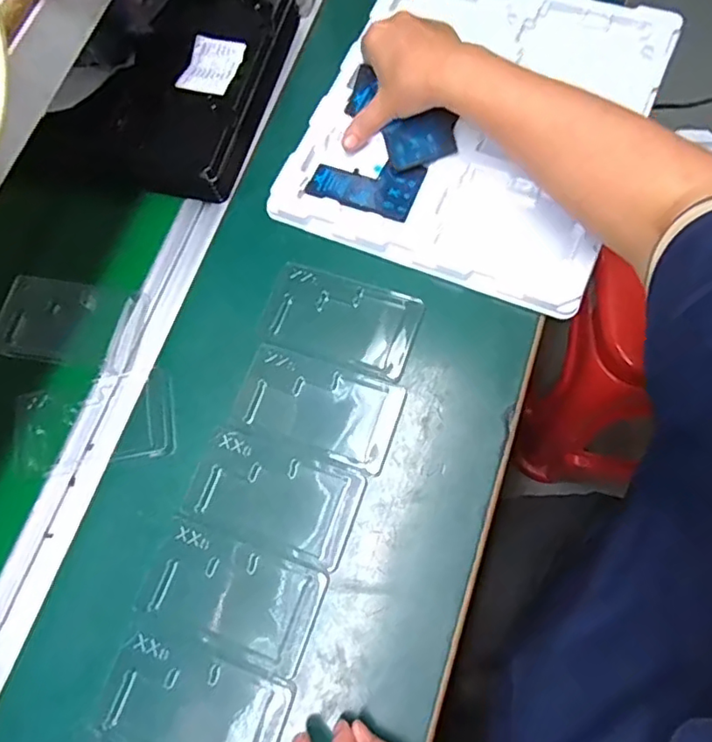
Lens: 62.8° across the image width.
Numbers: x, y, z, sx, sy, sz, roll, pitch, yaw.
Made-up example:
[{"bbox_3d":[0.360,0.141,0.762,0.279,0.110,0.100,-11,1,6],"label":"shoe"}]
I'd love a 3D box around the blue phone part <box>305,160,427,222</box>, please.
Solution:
[{"bbox_3d":[0.009,-0.170,0.524,0.094,0.006,0.054,18,74,12],"label":"blue phone part"}]

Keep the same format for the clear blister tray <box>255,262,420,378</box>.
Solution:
[{"bbox_3d":[-0.013,-0.044,0.489,0.124,0.007,0.073,17,74,12],"label":"clear blister tray"}]

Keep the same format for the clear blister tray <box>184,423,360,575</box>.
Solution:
[{"bbox_3d":[-0.063,0.095,0.448,0.124,0.007,0.075,17,74,12],"label":"clear blister tray"}]

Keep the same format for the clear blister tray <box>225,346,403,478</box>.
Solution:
[{"bbox_3d":[-0.031,0.028,0.468,0.127,0.010,0.073,17,74,12],"label":"clear blister tray"}]

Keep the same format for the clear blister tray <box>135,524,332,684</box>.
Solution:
[{"bbox_3d":[-0.090,0.165,0.425,0.123,0.006,0.071,17,74,12],"label":"clear blister tray"}]

